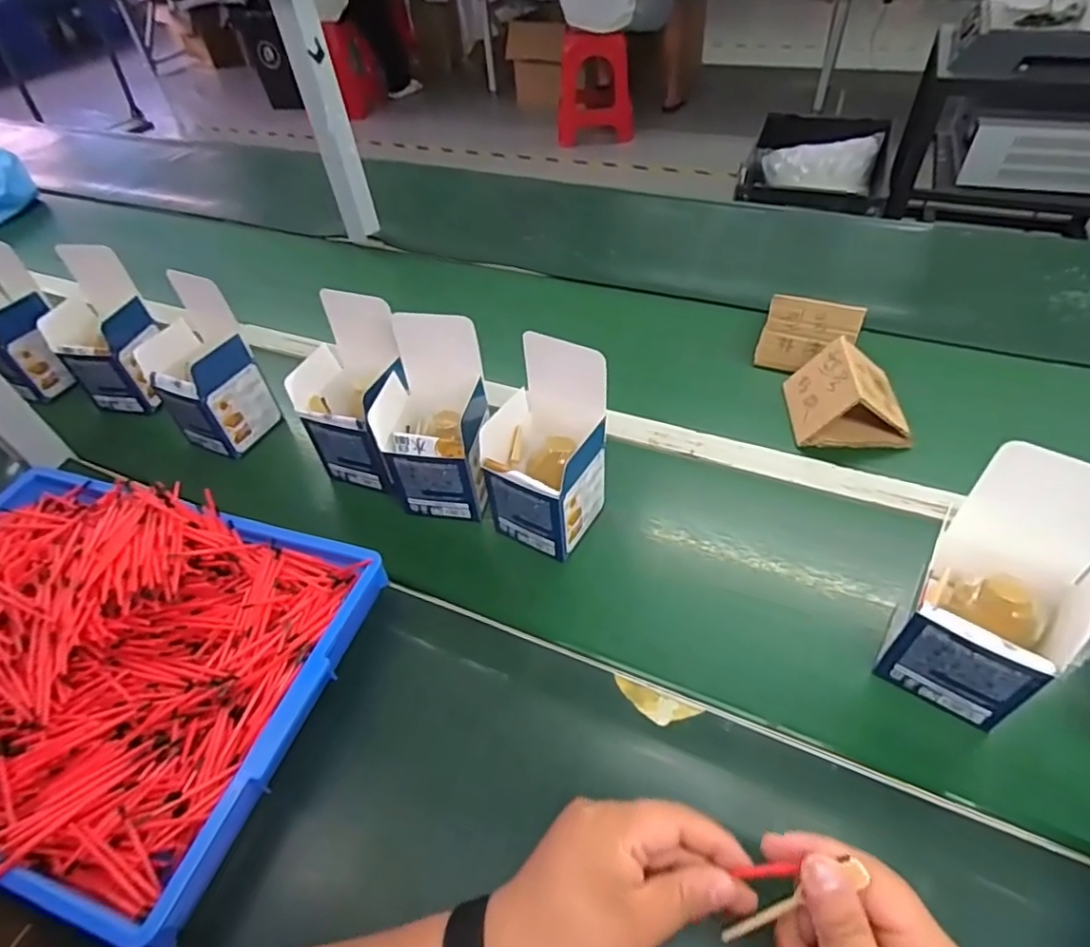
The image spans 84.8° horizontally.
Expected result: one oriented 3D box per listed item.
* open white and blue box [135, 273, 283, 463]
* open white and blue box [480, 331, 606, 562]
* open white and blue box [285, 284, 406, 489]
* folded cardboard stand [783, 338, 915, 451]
[{"bbox_3d":[-0.379,-0.119,0.674,0.106,0.160,0.111,23,54,26],"label":"open white and blue box"},{"bbox_3d":[0.001,-0.016,0.537,0.092,0.162,0.094,25,54,26],"label":"open white and blue box"},{"bbox_3d":[-0.192,-0.078,0.604,0.096,0.175,0.094,14,50,19],"label":"open white and blue box"},{"bbox_3d":[0.322,-0.088,0.636,0.104,0.072,0.098,-2,47,5],"label":"folded cardboard stand"}]

